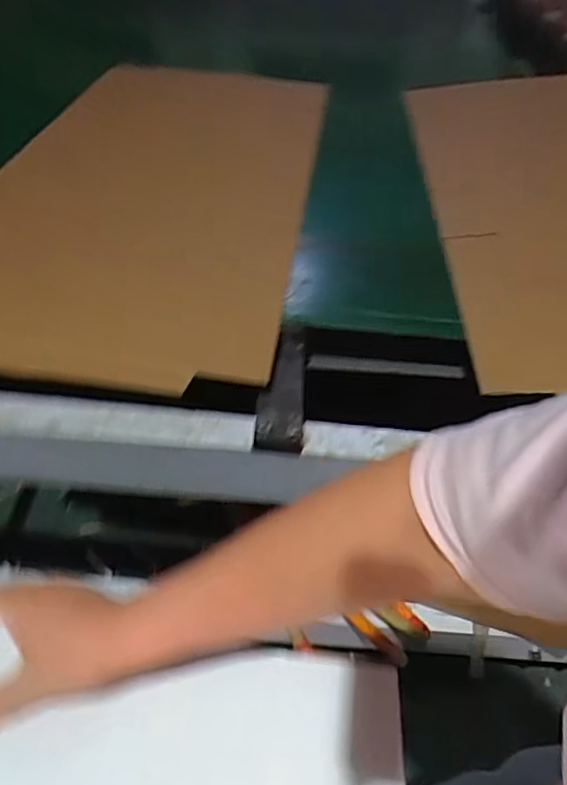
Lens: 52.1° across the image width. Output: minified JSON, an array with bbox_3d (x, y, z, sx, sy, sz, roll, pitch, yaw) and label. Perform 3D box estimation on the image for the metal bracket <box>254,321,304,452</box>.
[{"bbox_3d":[0.002,-0.006,0.768,0.060,0.032,0.194,6,54,4],"label":"metal bracket"}]

